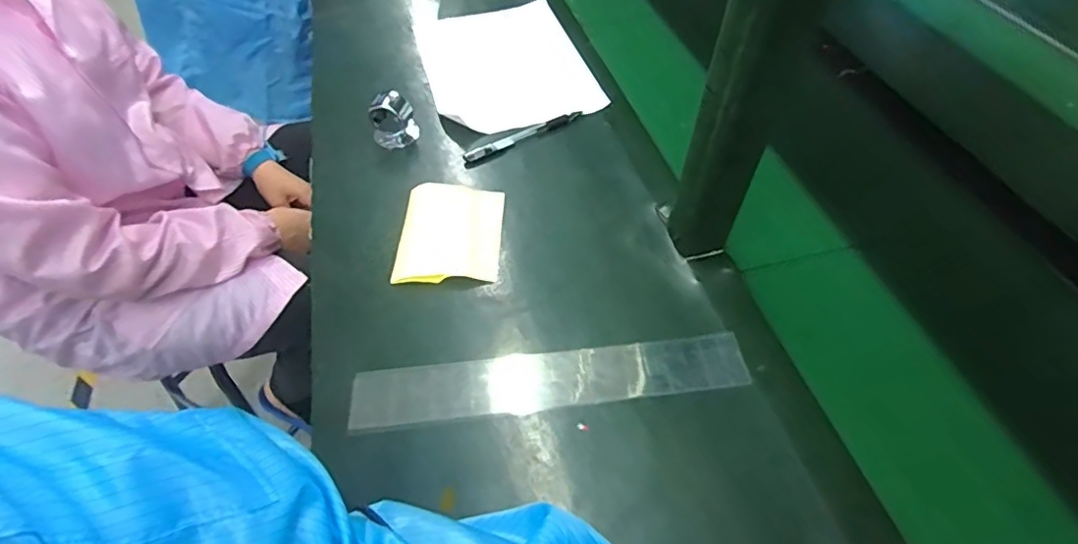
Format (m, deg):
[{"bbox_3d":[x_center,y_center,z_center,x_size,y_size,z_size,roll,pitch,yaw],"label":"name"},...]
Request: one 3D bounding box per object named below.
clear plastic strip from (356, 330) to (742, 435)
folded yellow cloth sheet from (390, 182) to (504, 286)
[{"bbox_3d":[0.009,0.088,0.450,0.312,0.004,0.049,-6,52,-2],"label":"clear plastic strip"},{"bbox_3d":[-0.087,-0.040,0.546,0.097,0.013,0.118,2,51,2],"label":"folded yellow cloth sheet"}]

